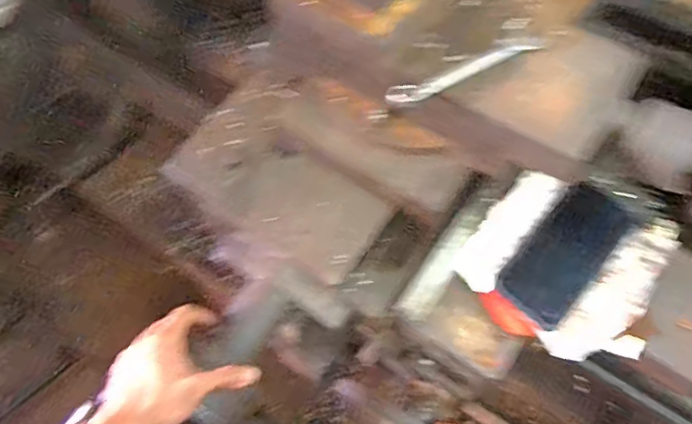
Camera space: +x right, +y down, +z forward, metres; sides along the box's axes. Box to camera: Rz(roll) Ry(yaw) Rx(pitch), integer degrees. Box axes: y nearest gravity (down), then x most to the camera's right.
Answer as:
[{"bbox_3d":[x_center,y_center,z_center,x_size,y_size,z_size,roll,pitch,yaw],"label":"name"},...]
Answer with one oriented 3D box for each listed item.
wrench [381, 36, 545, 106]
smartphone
[{"bbox_3d":[0.107,-0.132,0.532,0.153,0.013,0.028,-23,65,-8],"label":"wrench"},{"bbox_3d":[0.231,0.040,0.605,0.075,0.010,0.166,38,71,19],"label":"smartphone"}]

